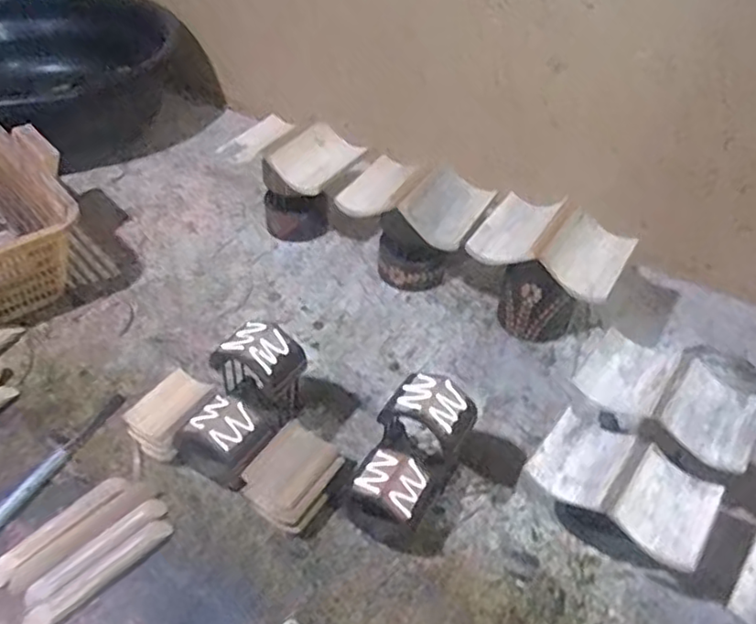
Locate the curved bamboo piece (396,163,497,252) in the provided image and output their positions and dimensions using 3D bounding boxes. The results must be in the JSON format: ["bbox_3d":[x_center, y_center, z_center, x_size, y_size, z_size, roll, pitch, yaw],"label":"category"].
[{"bbox_3d":[0.077,-0.118,0.739,0.077,0.028,0.117,22,43,18],"label":"curved bamboo piece"}]

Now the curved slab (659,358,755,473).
[{"bbox_3d":[0.265,0.084,0.531,0.068,0.013,0.086,30,46,25],"label":"curved slab"}]

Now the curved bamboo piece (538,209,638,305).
[{"bbox_3d":[0.219,-0.062,0.690,0.071,0.031,0.132,27,45,23],"label":"curved bamboo piece"}]

